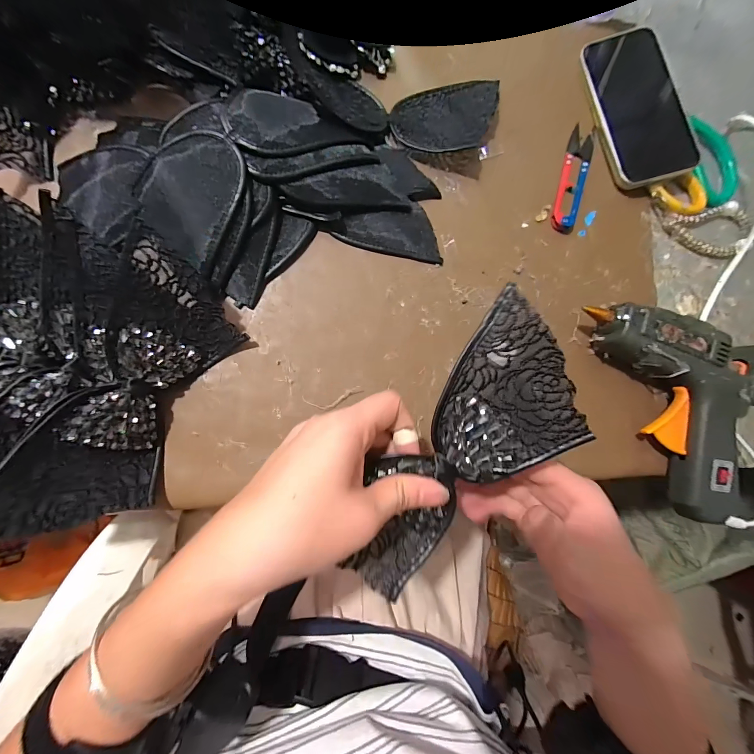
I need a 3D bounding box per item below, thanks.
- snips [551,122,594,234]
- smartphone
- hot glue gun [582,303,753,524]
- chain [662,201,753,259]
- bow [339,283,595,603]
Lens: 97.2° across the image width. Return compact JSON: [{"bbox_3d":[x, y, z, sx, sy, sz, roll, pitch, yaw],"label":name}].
[{"bbox_3d":[0.194,-0.195,0.325,0.025,0.008,0.114,17,83,-4],"label":"snips"},{"bbox_3d":[0.255,-0.266,0.328,0.076,0.013,0.152,-13,85,4],"label":"smartphone"},{"bbox_3d":[0.249,0.032,0.290,0.158,0.046,0.156,14,83,-5],"label":"hot glue gun"},{"bbox_3d":[0.336,-0.144,0.334,0.088,0.014,0.052,-15,86,-8],"label":"chain"},{"bbox_3d":[0.057,0.049,0.206,0.088,0.022,0.193,33,92,-2],"label":"bow"}]

